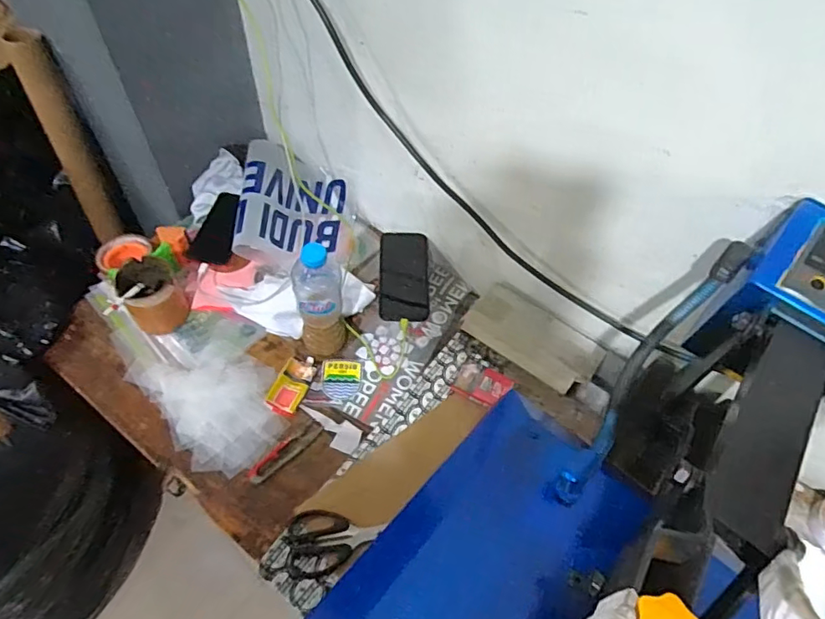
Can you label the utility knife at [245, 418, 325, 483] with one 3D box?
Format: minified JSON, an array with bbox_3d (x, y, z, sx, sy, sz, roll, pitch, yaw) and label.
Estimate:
[{"bbox_3d":[-0.174,0.193,0.744,0.027,0.010,0.117,40,63,20],"label":"utility knife"}]

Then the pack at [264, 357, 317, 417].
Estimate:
[{"bbox_3d":[-0.173,0.108,0.788,0.044,0.017,0.094,22,58,10],"label":"pack"}]

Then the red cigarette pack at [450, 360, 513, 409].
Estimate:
[{"bbox_3d":[0.099,0.107,0.763,0.074,0.019,0.055,25,58,12],"label":"red cigarette pack"}]

